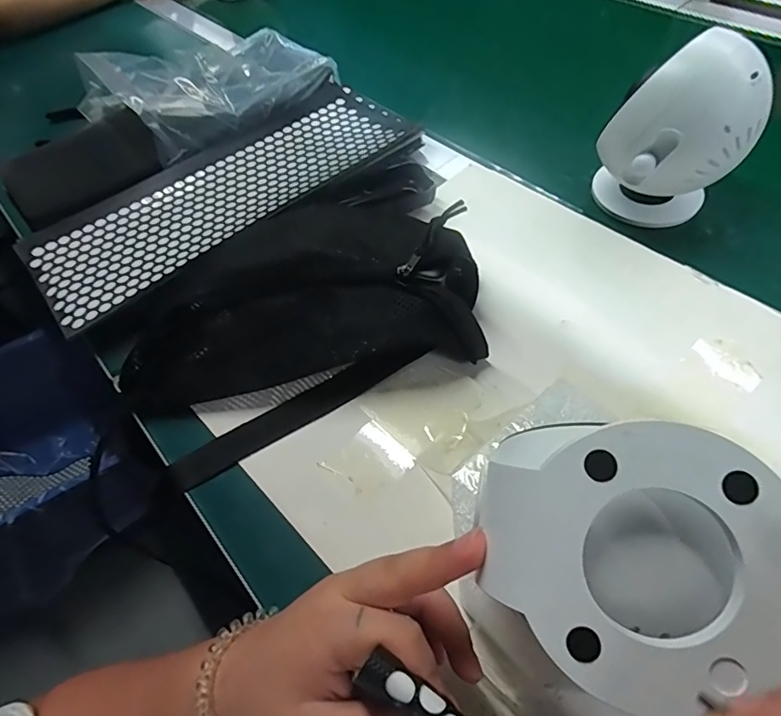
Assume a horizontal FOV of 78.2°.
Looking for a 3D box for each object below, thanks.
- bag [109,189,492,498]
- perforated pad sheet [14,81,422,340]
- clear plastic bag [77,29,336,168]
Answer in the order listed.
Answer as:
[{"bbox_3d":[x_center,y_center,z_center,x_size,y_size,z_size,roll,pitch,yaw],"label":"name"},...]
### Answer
[{"bbox_3d":[-0.069,-0.034,0.354,0.271,0.064,0.174,-26,58,-10],"label":"bag"},{"bbox_3d":[-0.152,-0.164,0.462,0.374,0.019,0.136,-37,61,-16],"label":"perforated pad sheet"},{"bbox_3d":[-0.200,-0.317,0.535,0.229,0.063,0.193,-42,62,-19],"label":"clear plastic bag"}]

